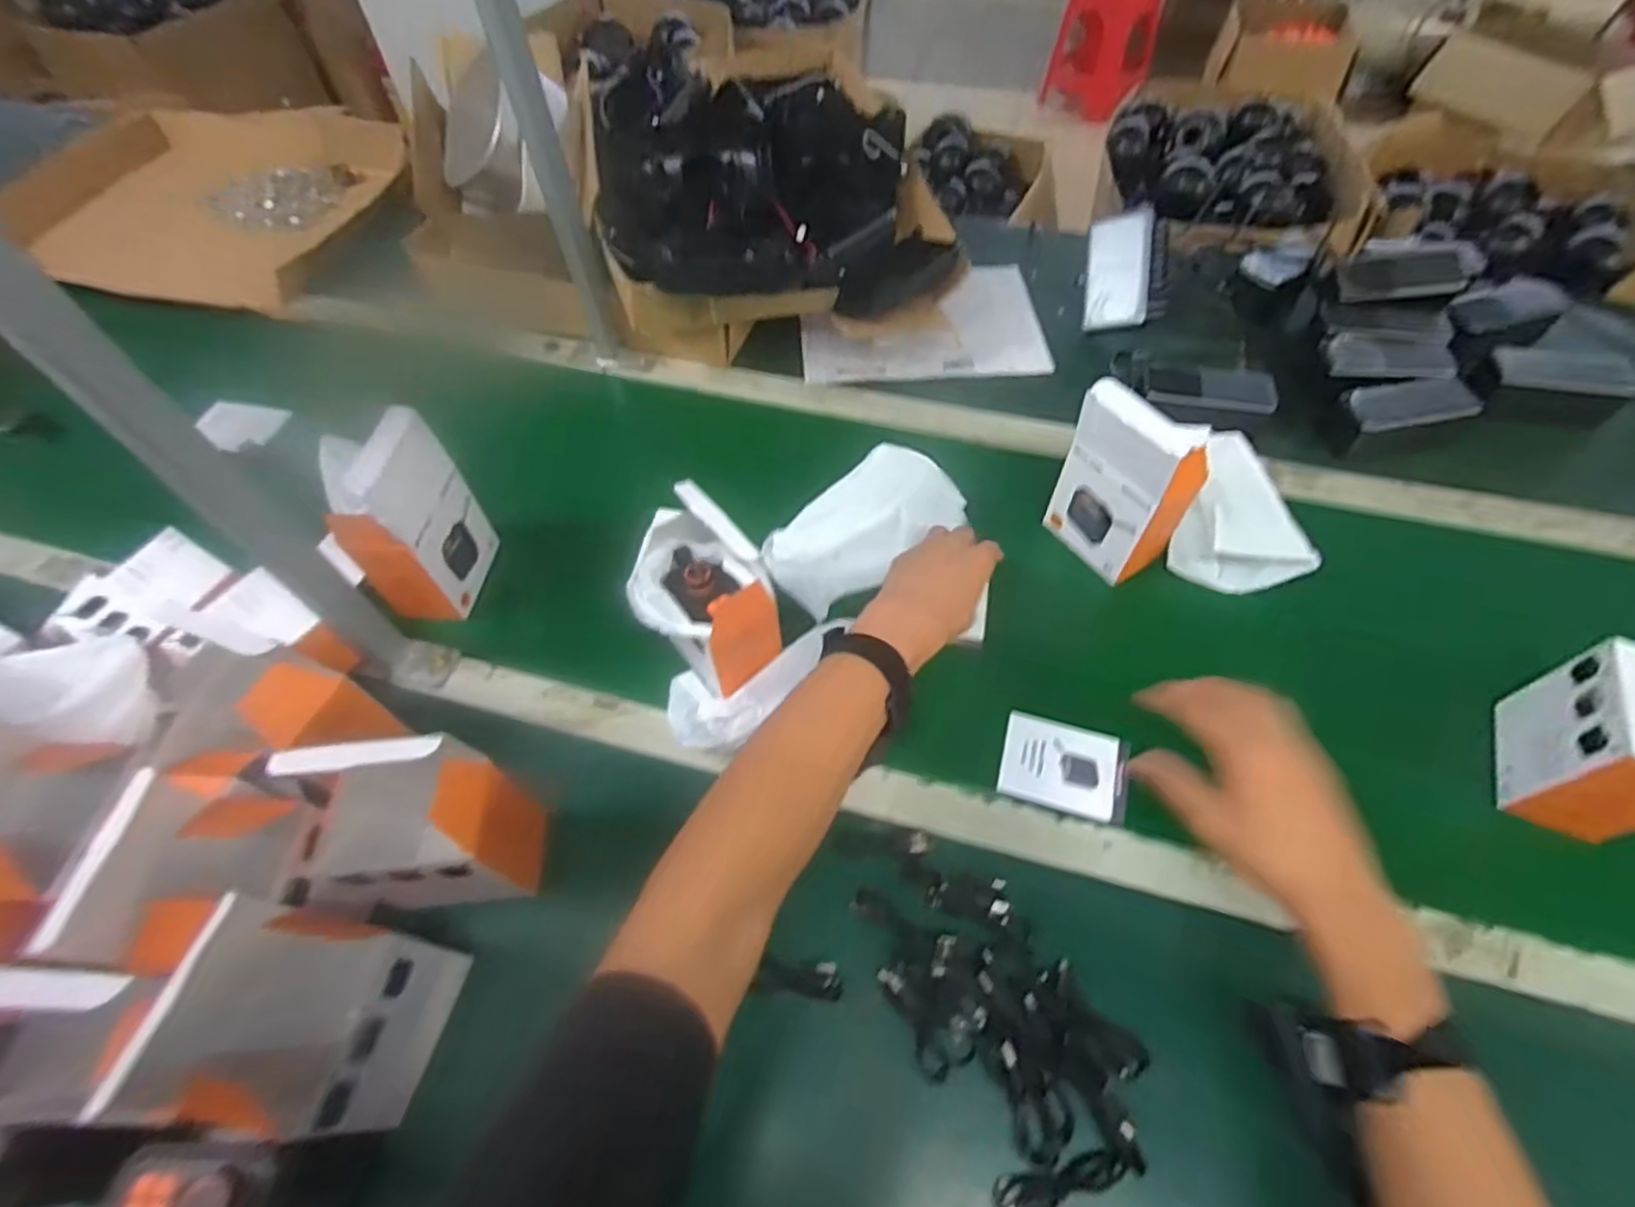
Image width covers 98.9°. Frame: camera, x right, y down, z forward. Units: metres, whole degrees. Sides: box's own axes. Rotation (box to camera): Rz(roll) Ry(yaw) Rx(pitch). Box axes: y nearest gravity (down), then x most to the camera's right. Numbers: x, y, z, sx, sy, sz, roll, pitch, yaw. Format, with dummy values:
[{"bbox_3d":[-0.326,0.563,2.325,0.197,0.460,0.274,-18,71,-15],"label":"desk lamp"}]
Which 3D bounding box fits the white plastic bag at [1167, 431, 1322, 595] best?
[{"bbox_3d":[0.395,-0.071,0.639,0.114,0.112,0.083,16,58,14],"label":"white plastic bag"}]

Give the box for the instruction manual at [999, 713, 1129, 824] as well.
[{"bbox_3d":[0.201,0.132,0.569,0.096,0.006,0.075,13,57,12],"label":"instruction manual"}]

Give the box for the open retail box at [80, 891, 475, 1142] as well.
[{"bbox_3d":[-0.283,0.229,0.385,0.080,0.165,0.098,6,56,8],"label":"open retail box"}]

